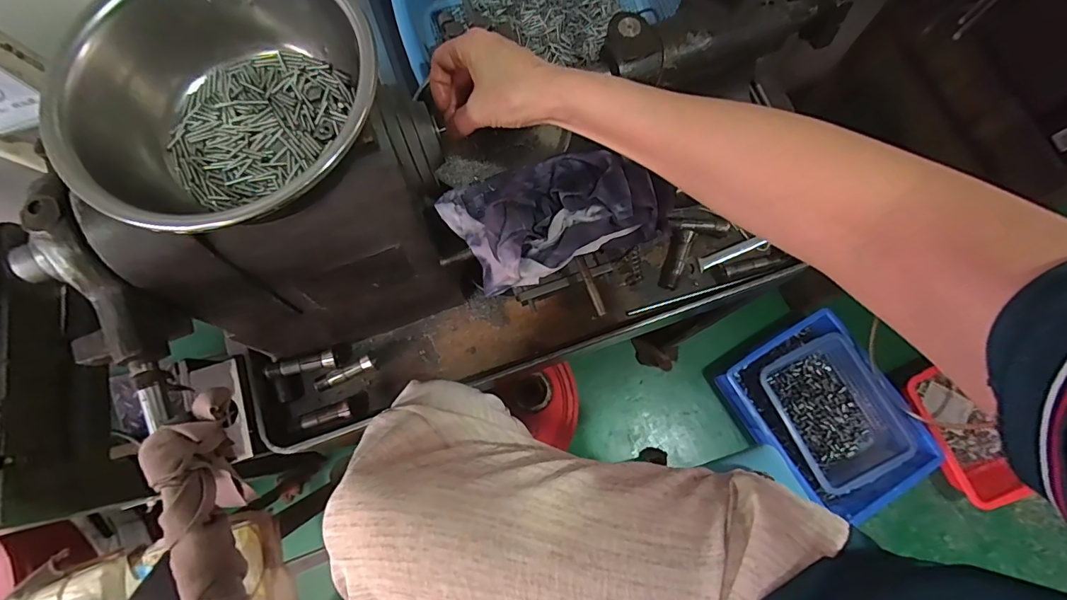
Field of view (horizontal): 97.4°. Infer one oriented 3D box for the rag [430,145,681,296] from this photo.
[{"bbox_3d":[0.022,-0.063,0.363,0.174,0.050,0.094,-12,76,-2],"label":"rag"}]

